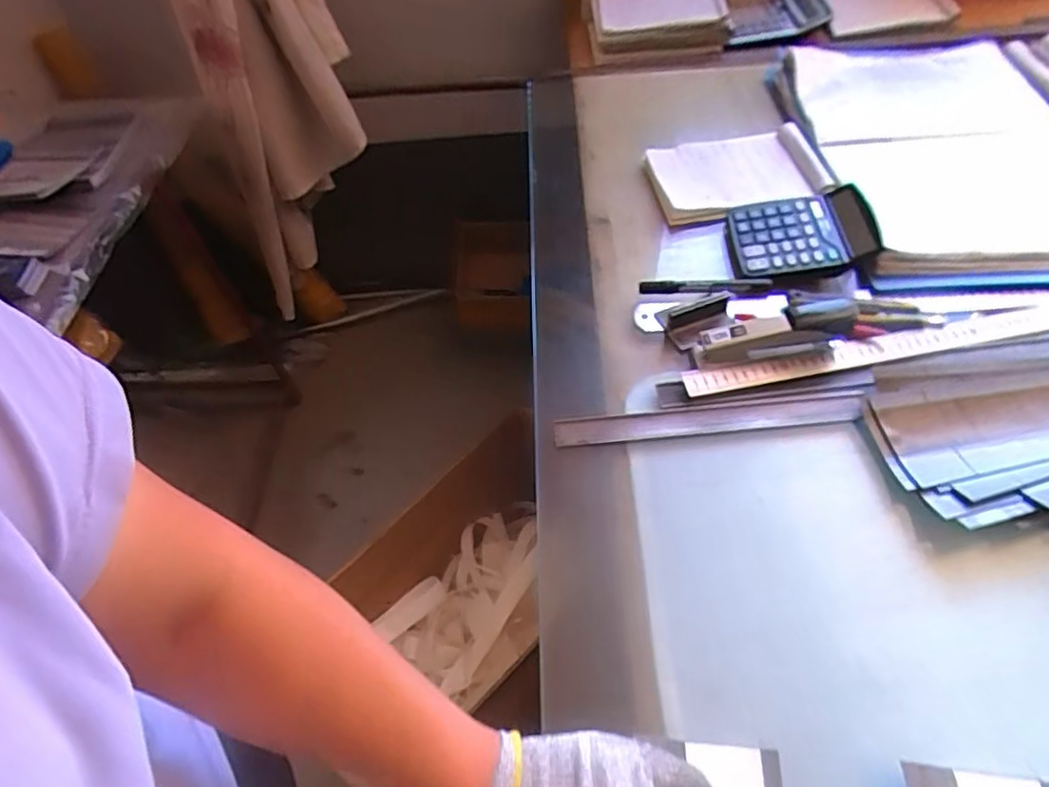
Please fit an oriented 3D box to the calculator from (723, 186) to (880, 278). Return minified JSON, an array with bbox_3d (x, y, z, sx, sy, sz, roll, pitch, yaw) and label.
[{"bbox_3d":[0.332,-0.194,0.732,0.162,0.033,0.128,-3,53,0],"label":"calculator"}]

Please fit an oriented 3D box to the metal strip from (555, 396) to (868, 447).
[{"bbox_3d":[0.175,0.026,0.585,0.290,0.006,0.028,-5,63,-1],"label":"metal strip"}]

